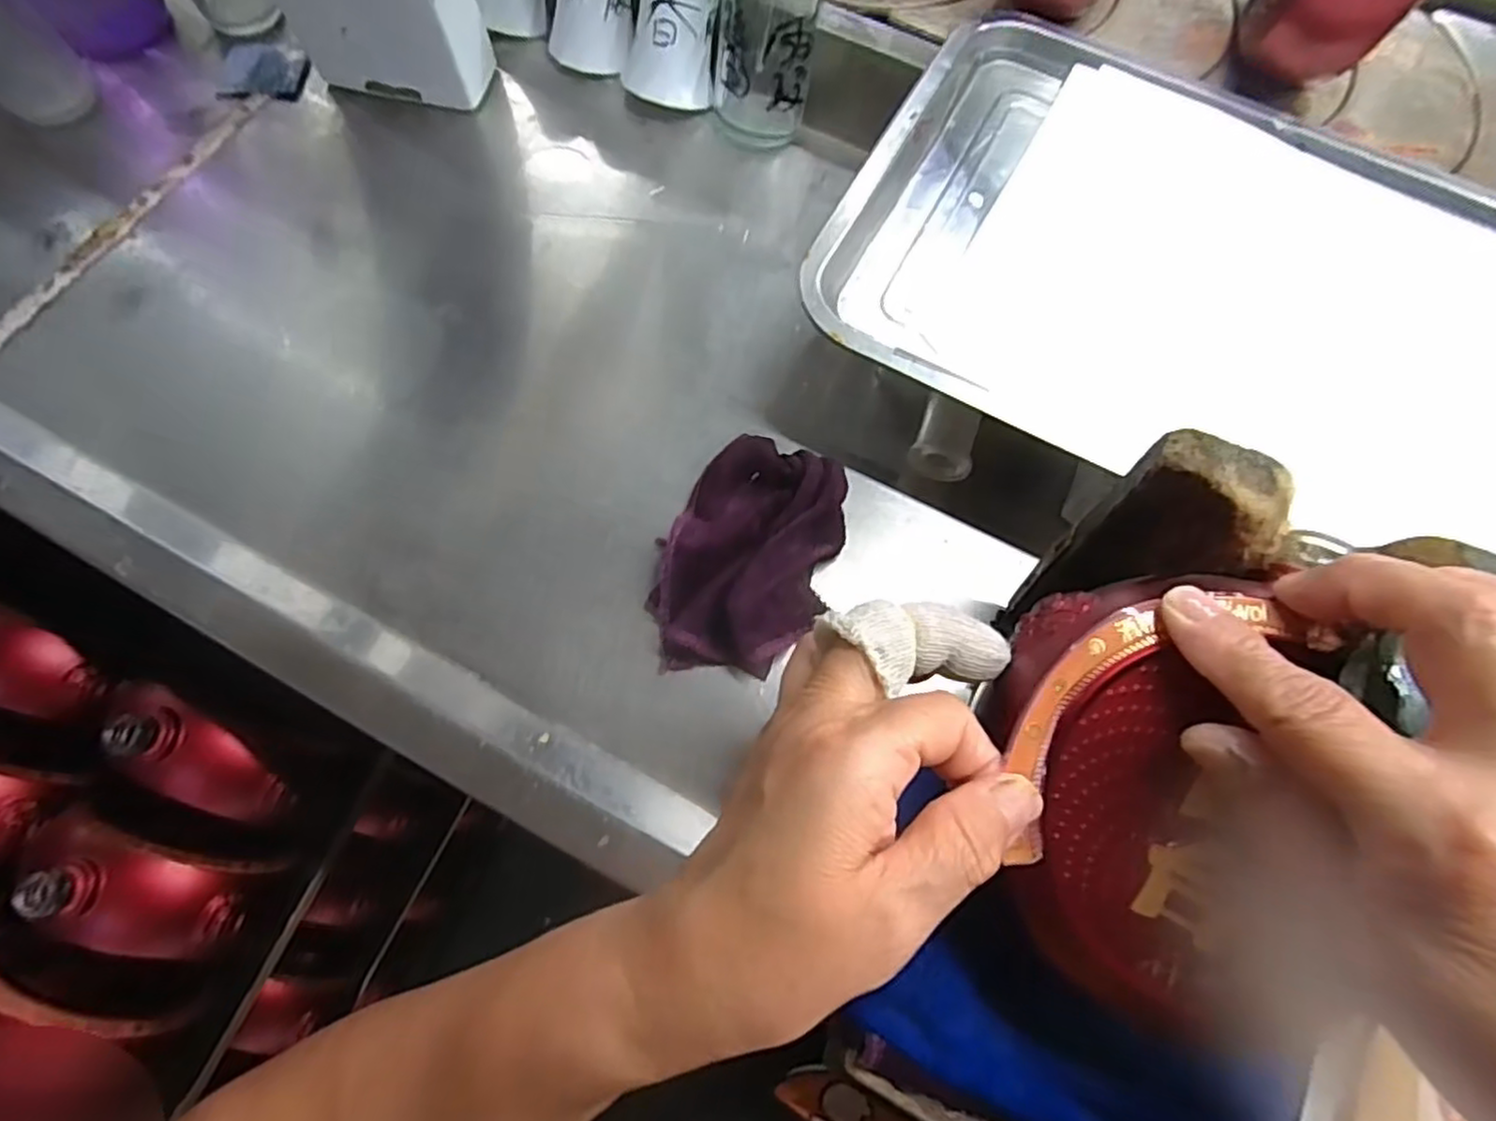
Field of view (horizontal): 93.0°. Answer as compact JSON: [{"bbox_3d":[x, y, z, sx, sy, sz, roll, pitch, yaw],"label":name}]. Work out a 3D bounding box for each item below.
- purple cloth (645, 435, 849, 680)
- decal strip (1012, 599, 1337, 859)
[{"bbox_3d":[0.001,-0.001,0.341,0.076,0.029,0.112,15,73,5],"label":"purple cloth"},{"bbox_3d":[0.117,0.040,0.209,0.110,0.006,0.047,-28,75,0],"label":"decal strip"}]

